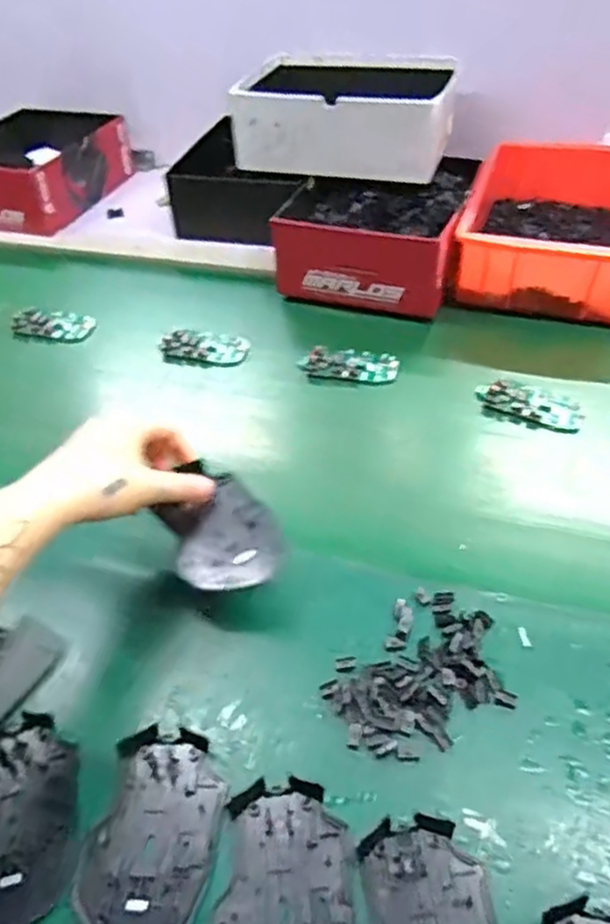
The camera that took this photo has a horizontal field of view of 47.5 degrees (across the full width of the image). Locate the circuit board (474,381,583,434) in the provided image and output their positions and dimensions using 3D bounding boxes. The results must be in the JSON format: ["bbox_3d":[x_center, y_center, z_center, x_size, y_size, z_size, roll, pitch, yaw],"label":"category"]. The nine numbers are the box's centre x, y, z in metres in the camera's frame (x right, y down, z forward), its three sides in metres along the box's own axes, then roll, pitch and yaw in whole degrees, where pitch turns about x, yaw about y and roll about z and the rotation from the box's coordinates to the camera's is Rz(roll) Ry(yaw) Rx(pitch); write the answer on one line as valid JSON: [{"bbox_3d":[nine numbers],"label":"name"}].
[{"bbox_3d":[0.210,-0.056,0.649,0.096,0.015,0.054,14,49,17],"label":"circuit board"}]

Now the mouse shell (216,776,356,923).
[{"bbox_3d":[-0.010,0.233,0.371,0.071,0.012,0.112,-4,46,1],"label":"mouse shell"}]

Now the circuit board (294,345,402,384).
[{"bbox_3d":[0.046,-0.101,0.707,0.097,0.013,0.045,5,47,10],"label":"circuit board"}]

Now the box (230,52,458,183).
[{"bbox_3d":[0.051,-0.427,0.852,0.251,0.105,0.184,9,46,13],"label":"box"}]

